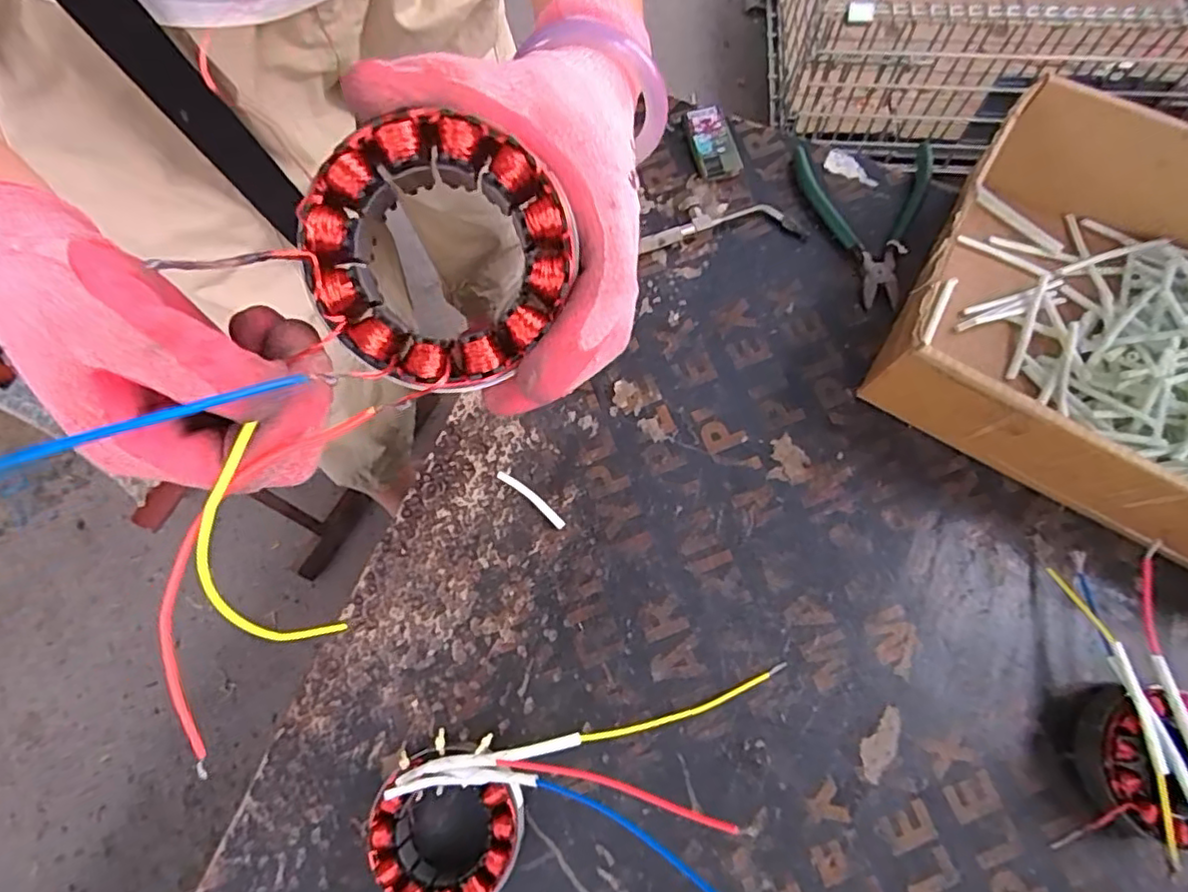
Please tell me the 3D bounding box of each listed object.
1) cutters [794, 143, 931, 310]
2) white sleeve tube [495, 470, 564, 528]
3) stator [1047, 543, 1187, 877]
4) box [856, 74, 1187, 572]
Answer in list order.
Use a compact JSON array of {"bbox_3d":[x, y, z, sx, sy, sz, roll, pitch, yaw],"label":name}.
[{"bbox_3d":[0.219,-0.179,0.499,0.107,0.014,0.145,4,73,2],"label":"cutters"},{"bbox_3d":[-0.045,0.037,0.447,0.061,0.004,0.009,38,77,11],"label":"white sleeve tube"},{"bbox_3d":[0.342,0.160,0.384,0.091,0.044,0.169,6,73,3],"label":"stator"},{"bbox_3d":[0.392,-0.067,0.426,0.327,0.100,0.258,33,76,10],"label":"box"}]

